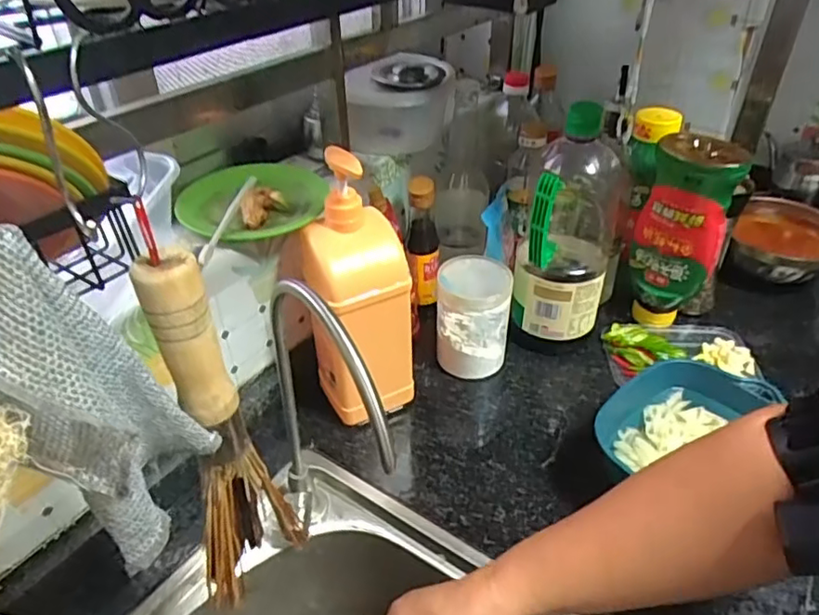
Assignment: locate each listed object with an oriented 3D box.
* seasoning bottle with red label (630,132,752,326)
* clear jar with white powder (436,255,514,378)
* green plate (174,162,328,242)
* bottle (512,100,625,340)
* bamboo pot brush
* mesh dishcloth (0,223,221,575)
[{"bbox_3d":[0.316,-0.077,0.706,0.090,0.238,0.062,14,40,16],"label":"seasoning bottle with red label"},{"bbox_3d":[0.074,0.014,0.697,0.082,0.127,0.074,5,38,6],"label":"clear jar with white powder"},{"bbox_3d":[-0.157,-0.108,0.596,0.144,0.025,0.137,0,38,0],"label":"green plate"},{"bbox_3d":[0.184,-0.097,0.675,0.102,0.258,0.100,13,40,15],"label":"bottle"},{"bbox_3d":[-0.103,0.076,0.334,0.057,0.265,0.043,-12,40,-15],"label":"bamboo pot brush"},{"bbox_3d":[-0.130,0.039,0.255,0.067,0.160,0.047,-23,44,-27],"label":"mesh dishcloth"}]

